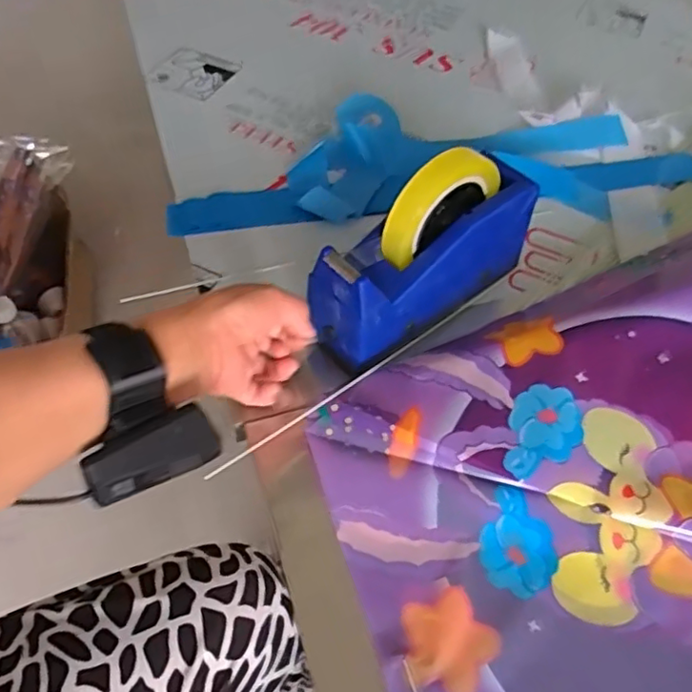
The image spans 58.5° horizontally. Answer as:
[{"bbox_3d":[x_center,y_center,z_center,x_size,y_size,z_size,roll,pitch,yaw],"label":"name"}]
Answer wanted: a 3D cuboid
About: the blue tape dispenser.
[{"bbox_3d":[0.066,-0.074,0.497,0.196,0.131,0.071,-32,61,-23],"label":"blue tape dispenser"}]

